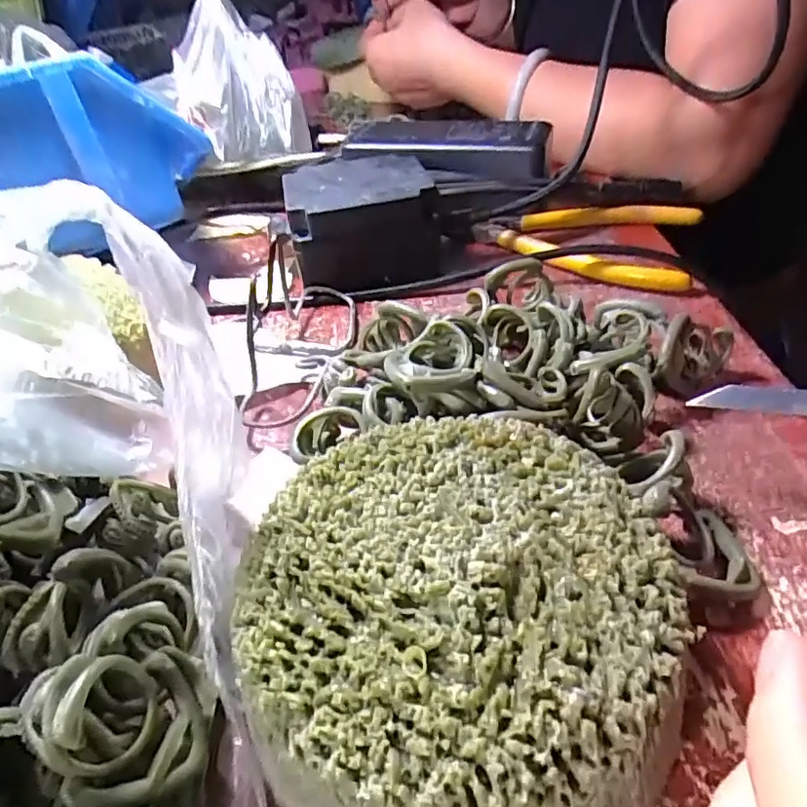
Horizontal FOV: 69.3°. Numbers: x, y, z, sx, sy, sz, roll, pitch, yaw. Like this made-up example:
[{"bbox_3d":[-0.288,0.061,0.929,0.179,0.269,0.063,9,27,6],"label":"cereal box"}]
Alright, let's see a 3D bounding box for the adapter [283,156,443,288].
[{"bbox_3d":[-0.023,-0.100,0.327,0.077,0.050,0.080,-12,41,-8],"label":"adapter"}]

